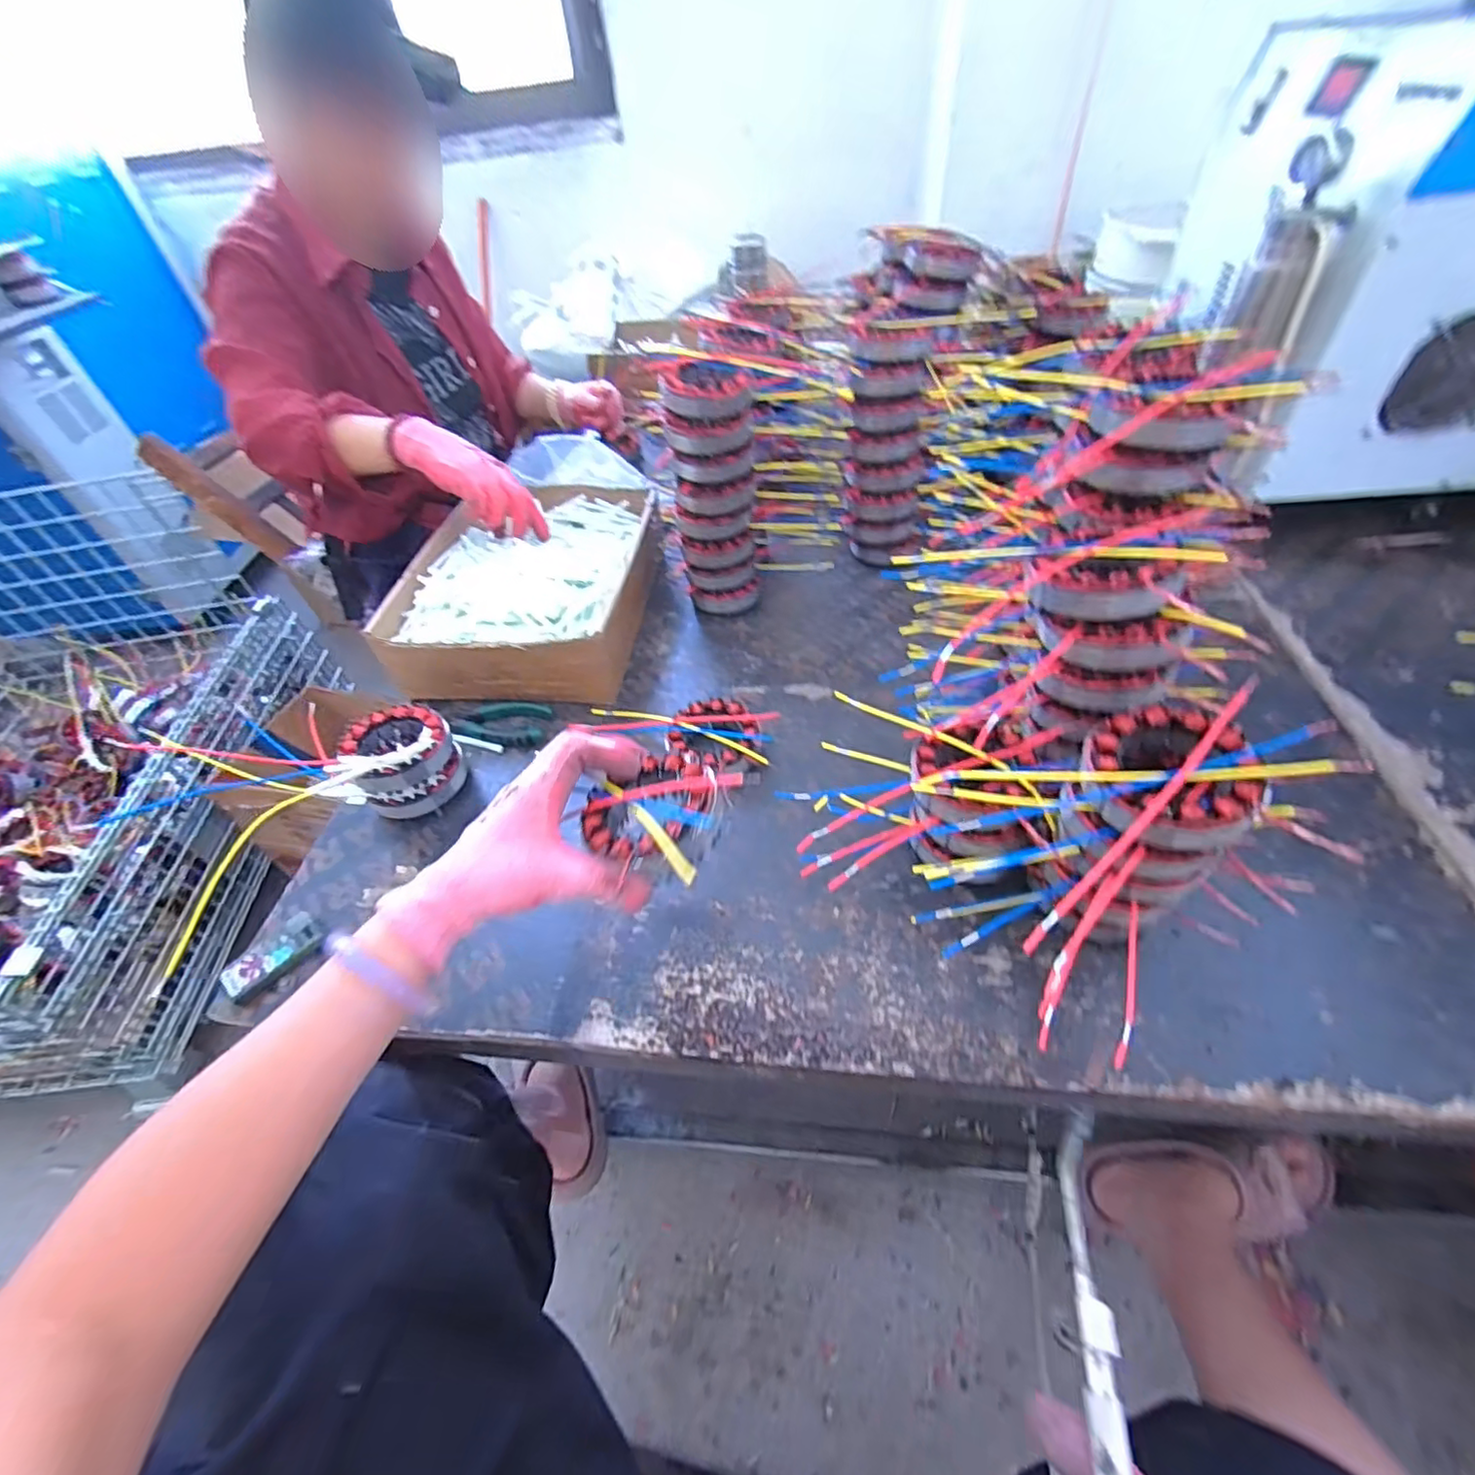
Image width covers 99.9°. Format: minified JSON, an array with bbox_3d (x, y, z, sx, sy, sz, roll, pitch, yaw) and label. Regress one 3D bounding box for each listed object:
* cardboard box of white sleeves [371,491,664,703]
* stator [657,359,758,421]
[{"bbox_3d":[-0.225,-0.184,0.721,0.252,0.085,0.328,1,48,7],"label":"cardboard box of white sleeves"},{"bbox_3d":[-0.027,-0.324,0.587,0.069,0.043,0.073,35,60,31],"label":"stator"}]

